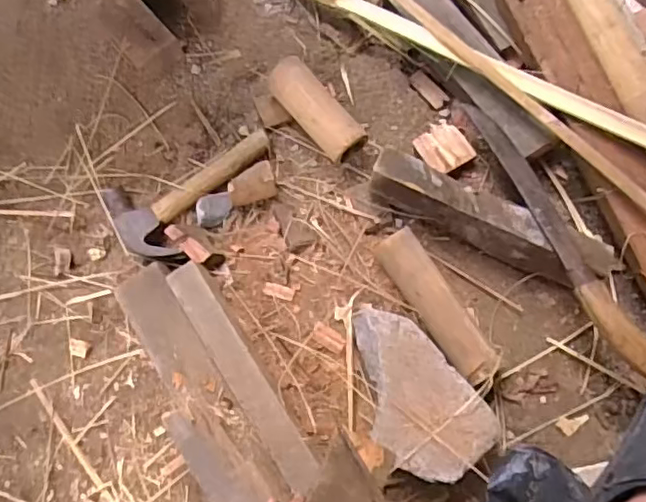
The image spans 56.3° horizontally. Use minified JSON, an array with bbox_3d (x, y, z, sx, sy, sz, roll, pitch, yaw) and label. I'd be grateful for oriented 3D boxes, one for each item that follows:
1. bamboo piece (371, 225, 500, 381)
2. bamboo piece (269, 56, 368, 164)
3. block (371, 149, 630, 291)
[{"bbox_3d":[0.125,0.061,0.675,0.045,0.052,0.179,-31,78,-7],"label":"bamboo piece"},{"bbox_3d":[-0.011,-0.169,0.732,0.050,0.056,0.135,-41,79,-9],"label":"bamboo piece"},{"bbox_3d":[0.187,-0.032,0.690,0.279,0.068,0.056,24,78,6],"label":"block"}]

